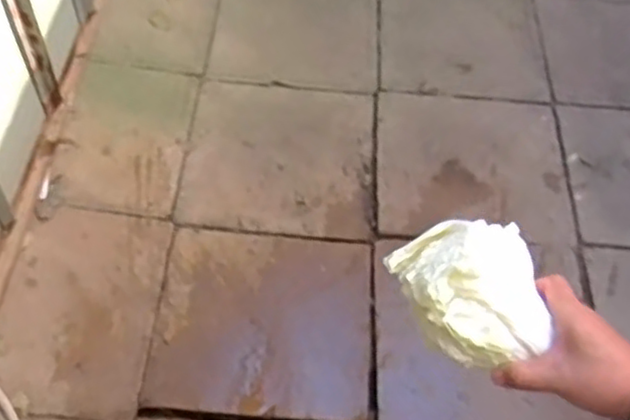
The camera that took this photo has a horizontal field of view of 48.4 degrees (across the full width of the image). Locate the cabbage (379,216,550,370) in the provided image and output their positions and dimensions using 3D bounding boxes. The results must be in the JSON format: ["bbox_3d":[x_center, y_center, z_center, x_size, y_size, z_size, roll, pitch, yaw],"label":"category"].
[{"bbox_3d":[0.137,0.062,0.602,0.115,0.067,0.129,-3,56,-7],"label":"cabbage"}]

